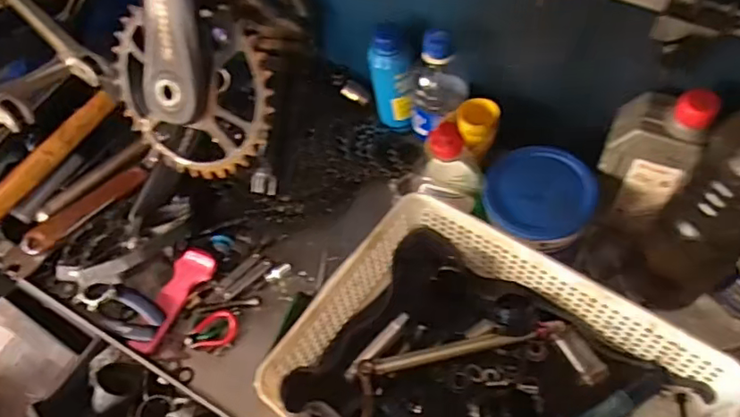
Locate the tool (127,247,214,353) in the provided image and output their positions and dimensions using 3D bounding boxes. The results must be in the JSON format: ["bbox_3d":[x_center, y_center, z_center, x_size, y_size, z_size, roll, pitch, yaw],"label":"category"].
[{"bbox_3d":[-0.209,0.095,0.593,0.037,0.014,0.118,20,62,18],"label":"tool"}]

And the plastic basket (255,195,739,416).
[{"bbox_3d":[0.107,0.155,0.489,0.329,0.083,0.253,32,66,19],"label":"plastic basket"}]

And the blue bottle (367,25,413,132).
[{"bbox_3d":[0.025,-0.142,0.639,0.042,0.133,0.040,-20,57,-7],"label":"blue bottle"}]

